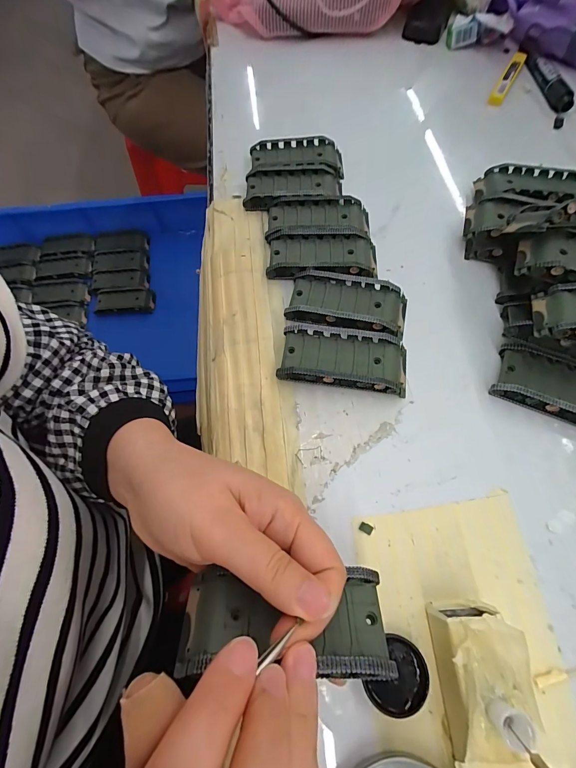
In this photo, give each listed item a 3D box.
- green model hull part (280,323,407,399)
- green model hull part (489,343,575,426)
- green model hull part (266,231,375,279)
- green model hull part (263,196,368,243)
[{"bbox_3d":[0.044,-0.019,0.264,0.095,0.021,0.044,7,67,4],"label":"green model hull part"},{"bbox_3d":[0.202,0.005,0.251,0.089,0.022,0.043,24,69,11],"label":"green model hull part"},{"bbox_3d":[0.031,-0.115,0.307,0.097,0.016,0.048,5,66,4],"label":"green model hull part"},{"bbox_3d":[0.029,-0.156,0.325,0.096,0.018,0.049,0,66,1],"label":"green model hull part"}]

